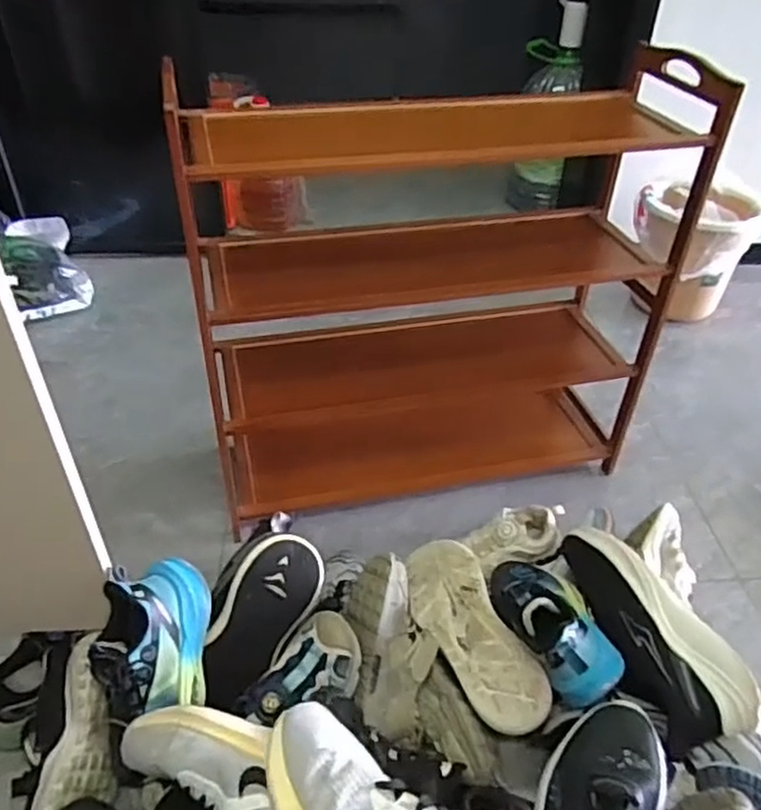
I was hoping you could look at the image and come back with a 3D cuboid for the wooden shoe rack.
[{"bbox_3d":[0.071,-0.138,1.079,0.666,0.702,0.288,-7,40,-11],"label":"wooden shoe rack"}]

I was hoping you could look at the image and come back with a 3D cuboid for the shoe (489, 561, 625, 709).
[{"bbox_3d":[0.215,0.263,0.858,0.106,0.096,0.229,-8,22,-13],"label":"shoe"}]

